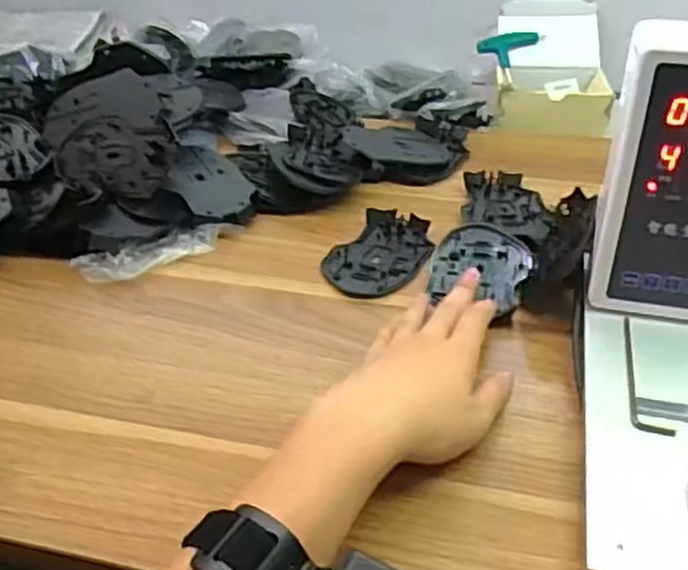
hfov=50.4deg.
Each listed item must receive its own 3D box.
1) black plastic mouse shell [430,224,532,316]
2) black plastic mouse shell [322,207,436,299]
[{"bbox_3d":[0.106,-0.015,0.577,0.074,0.011,0.101,12,39,19],"label":"black plastic mouse shell"},{"bbox_3d":[0.031,-0.028,0.601,0.073,0.009,0.112,20,42,27],"label":"black plastic mouse shell"}]

